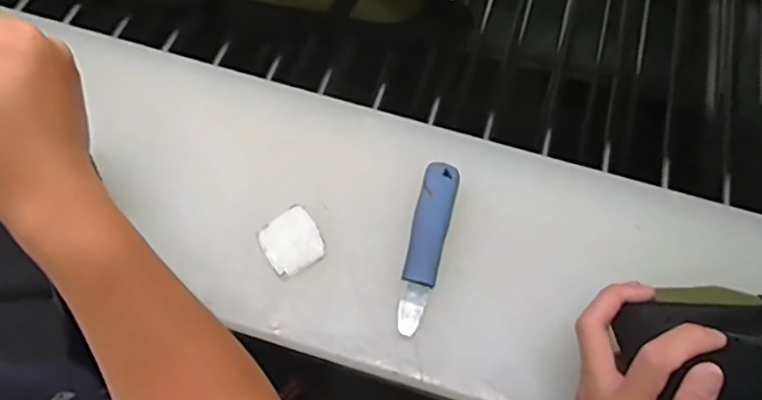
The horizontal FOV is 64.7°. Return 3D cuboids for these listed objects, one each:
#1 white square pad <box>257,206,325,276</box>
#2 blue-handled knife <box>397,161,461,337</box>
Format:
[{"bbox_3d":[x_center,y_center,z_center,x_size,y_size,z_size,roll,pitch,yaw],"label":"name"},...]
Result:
[{"bbox_3d":[-0.077,0.035,0.522,0.048,0.006,0.053,-28,68,-15],"label":"white square pad"},{"bbox_3d":[0.040,0.038,0.518,0.033,0.018,0.155,13,64,4],"label":"blue-handled knife"}]

